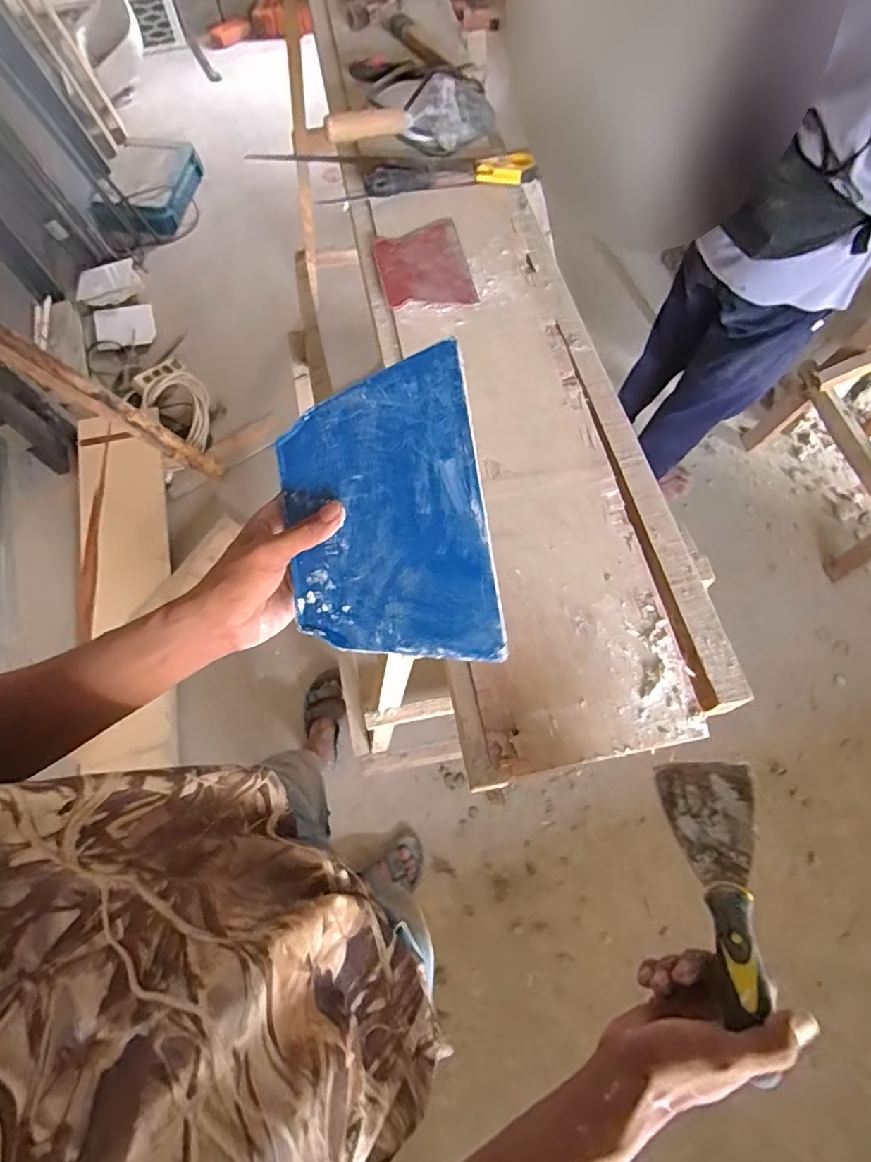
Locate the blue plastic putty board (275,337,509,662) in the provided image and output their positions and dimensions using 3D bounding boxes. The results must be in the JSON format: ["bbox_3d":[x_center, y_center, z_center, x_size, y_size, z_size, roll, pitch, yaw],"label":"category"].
[{"bbox_3d":[-0.038,-0.044,0.392,0.144,0.006,0.205,-11,84,16],"label":"blue plastic putty board"}]

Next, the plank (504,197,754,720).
[{"bbox_3d":[0.205,-0.230,0.691,0.045,0.030,0.787,-11,69,-7],"label":"plank"}]

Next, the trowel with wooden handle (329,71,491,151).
[{"bbox_3d":[-0.036,-0.717,0.858,0.267,0.064,0.083,-10,69,-7],"label":"trowel with wooden handle"}]

